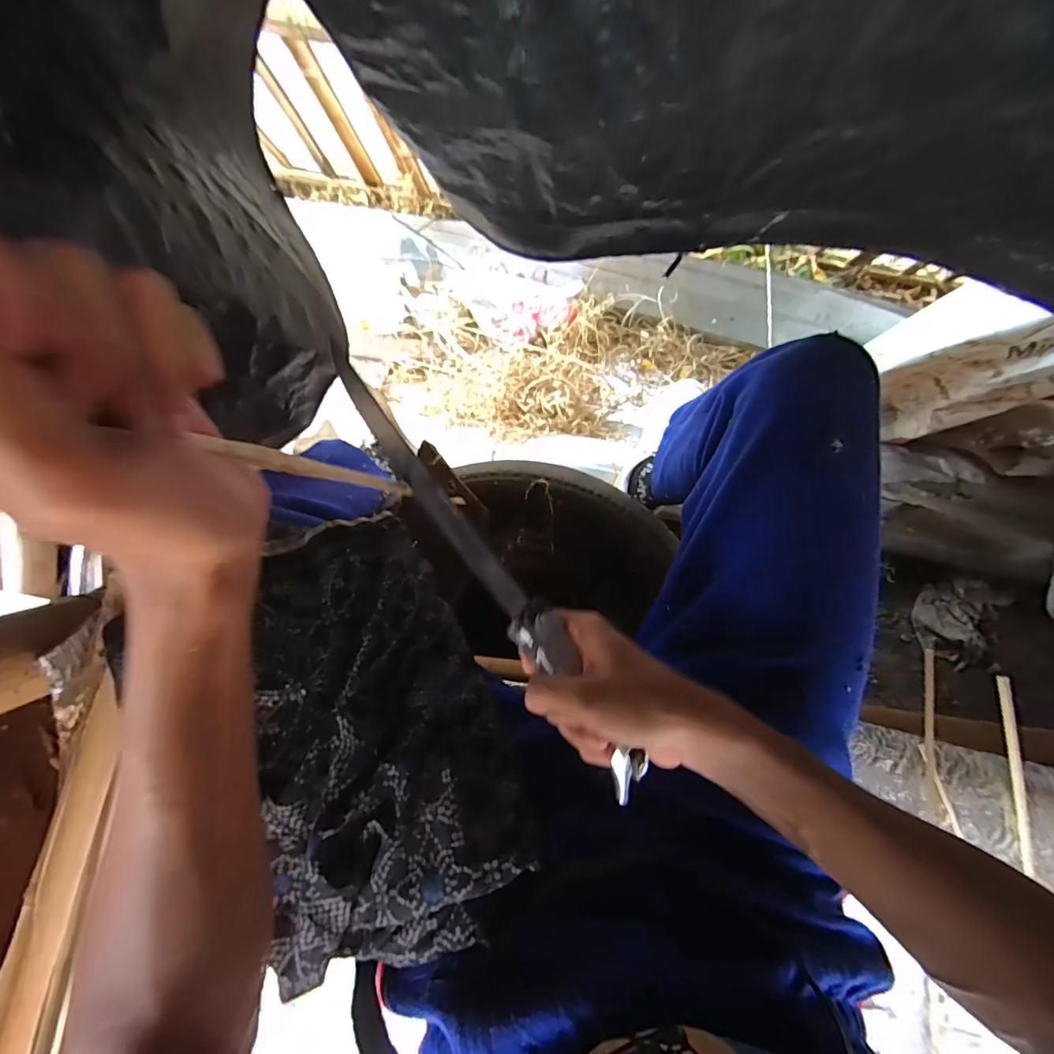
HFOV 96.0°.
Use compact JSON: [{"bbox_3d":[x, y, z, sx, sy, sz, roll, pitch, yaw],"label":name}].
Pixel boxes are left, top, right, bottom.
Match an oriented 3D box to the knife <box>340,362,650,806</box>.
[{"bbox_3d":[-0.037,0.017,0.347,0.032,0.037,0.367,-40,71,3],"label":"knife"}]

